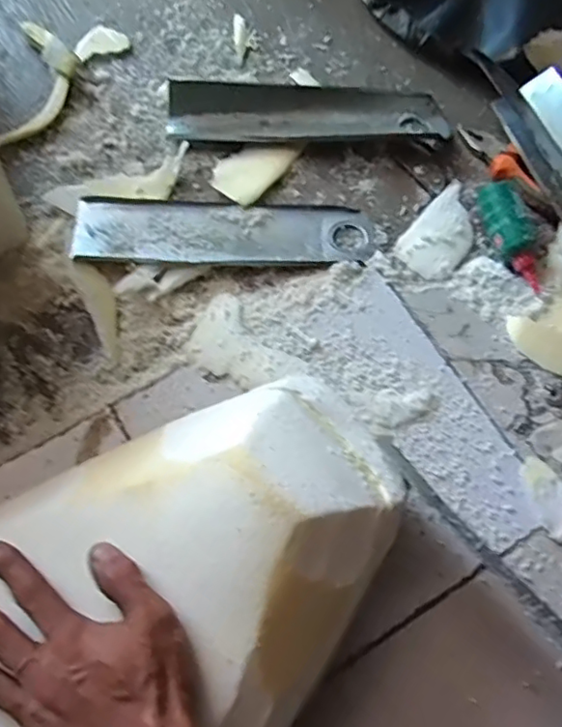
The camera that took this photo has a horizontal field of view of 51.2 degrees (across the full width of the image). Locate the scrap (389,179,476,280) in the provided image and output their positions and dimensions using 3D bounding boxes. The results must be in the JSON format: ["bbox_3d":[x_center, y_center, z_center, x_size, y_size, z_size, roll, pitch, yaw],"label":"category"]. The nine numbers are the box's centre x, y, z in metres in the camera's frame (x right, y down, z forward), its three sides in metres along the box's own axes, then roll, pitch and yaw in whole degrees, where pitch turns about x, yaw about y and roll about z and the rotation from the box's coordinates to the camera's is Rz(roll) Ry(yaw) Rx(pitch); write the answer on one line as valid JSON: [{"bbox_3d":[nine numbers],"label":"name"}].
[{"bbox_3d":[0.173,-0.138,0.619,0.064,0.007,0.115,38,74,11],"label":"scrap"}]

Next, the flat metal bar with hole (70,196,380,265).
[{"bbox_3d":[-0.056,-0.140,0.613,0.308,0.015,0.082,1,71,0],"label":"flat metal bar with hole"}]

